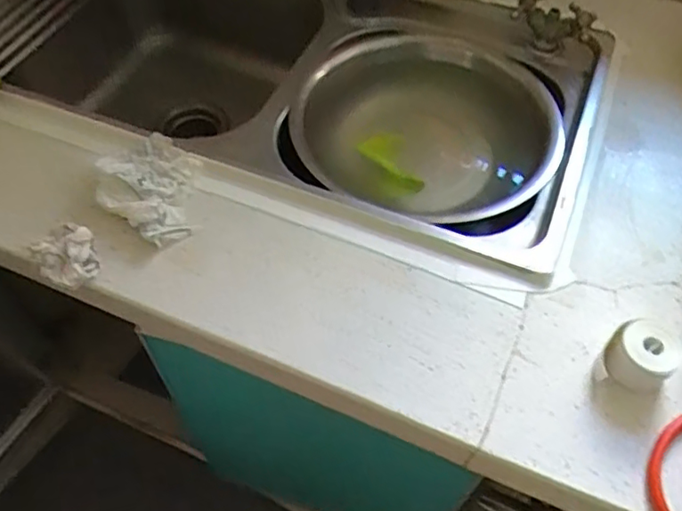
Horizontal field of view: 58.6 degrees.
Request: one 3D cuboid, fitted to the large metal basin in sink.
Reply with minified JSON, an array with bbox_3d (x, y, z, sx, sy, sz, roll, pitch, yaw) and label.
[{"bbox_3d":[0.109,-0.137,0.757,0.328,0.130,0.319,0,55,0],"label":"large metal basin in sink"}]

